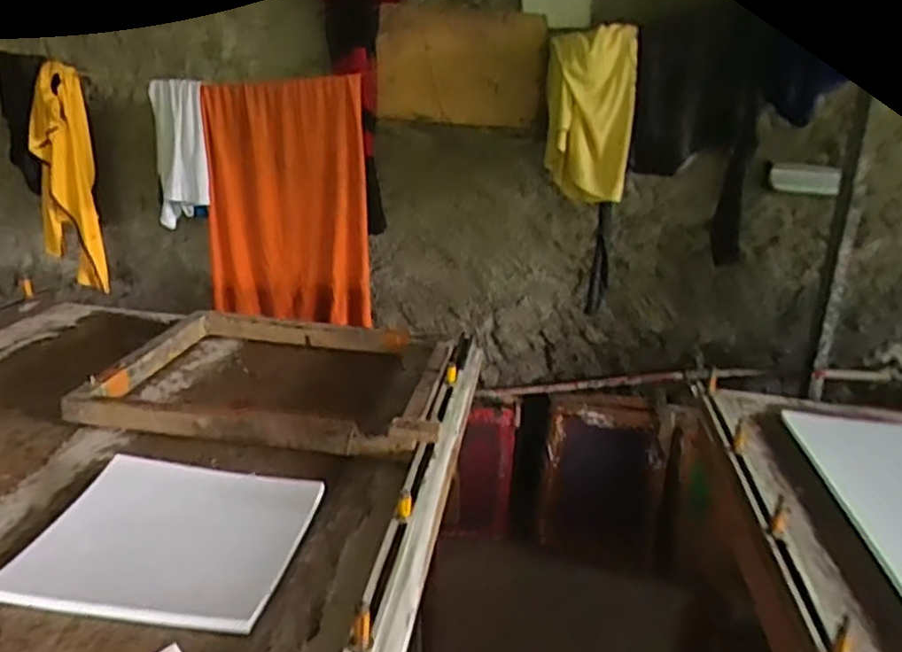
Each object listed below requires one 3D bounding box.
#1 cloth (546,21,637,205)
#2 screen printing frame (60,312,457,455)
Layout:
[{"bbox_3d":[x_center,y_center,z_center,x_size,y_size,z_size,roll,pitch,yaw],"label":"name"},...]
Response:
[{"bbox_3d":[0.347,-0.530,1.762,0.209,0.411,0.148,7,20,11],"label":"cloth"},{"bbox_3d":[-0.251,0.081,1.137,0.538,0.054,0.416,7,20,11],"label":"screen printing frame"}]

